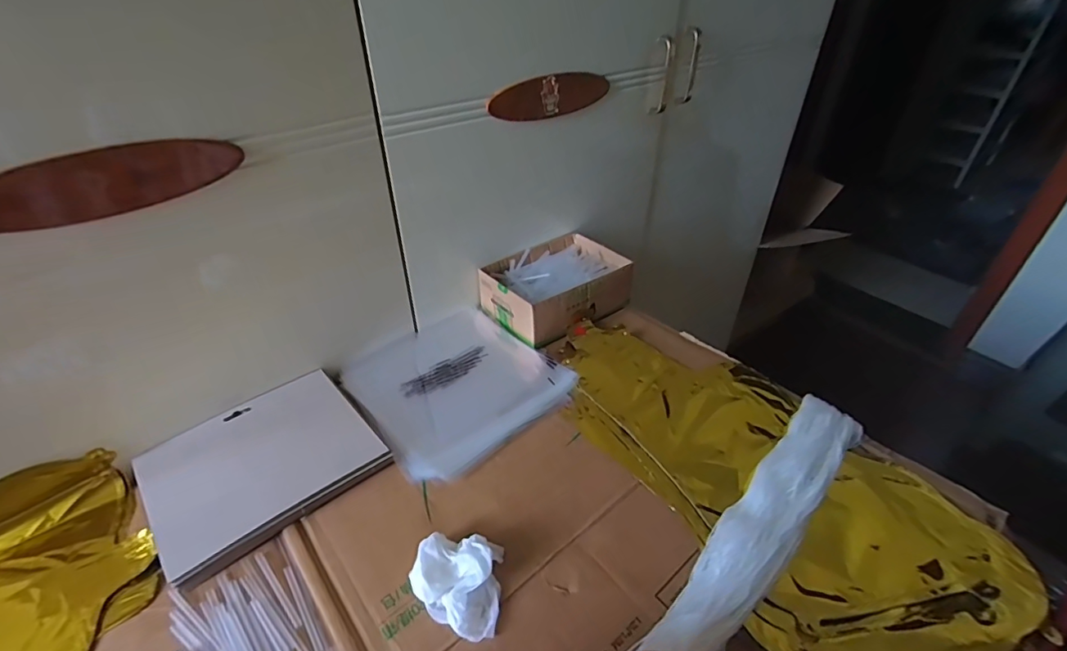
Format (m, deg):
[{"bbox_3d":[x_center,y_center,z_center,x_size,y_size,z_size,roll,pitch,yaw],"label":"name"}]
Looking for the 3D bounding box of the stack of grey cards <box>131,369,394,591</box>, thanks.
[{"bbox_3d":[-0.265,0.131,0.486,0.193,0.025,0.162,-28,45,-33],"label":"stack of grey cards"}]

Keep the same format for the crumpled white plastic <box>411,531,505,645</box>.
[{"bbox_3d":[-0.061,0.200,0.384,0.067,0.032,0.069,1,36,2],"label":"crumpled white plastic"}]

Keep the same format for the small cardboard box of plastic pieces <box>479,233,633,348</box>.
[{"bbox_3d":[0.033,-0.055,0.694,0.190,0.069,0.133,-25,43,-30],"label":"small cardboard box of plastic pieces"}]

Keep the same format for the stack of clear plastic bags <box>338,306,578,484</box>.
[{"bbox_3d":[-0.094,0.064,0.586,0.219,0.014,0.219,-30,46,-34],"label":"stack of clear plastic bags"}]

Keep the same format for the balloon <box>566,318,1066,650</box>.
[{"bbox_3d":[0.213,0.127,0.506,0.245,0.032,0.454,-20,41,-24],"label":"balloon"}]

